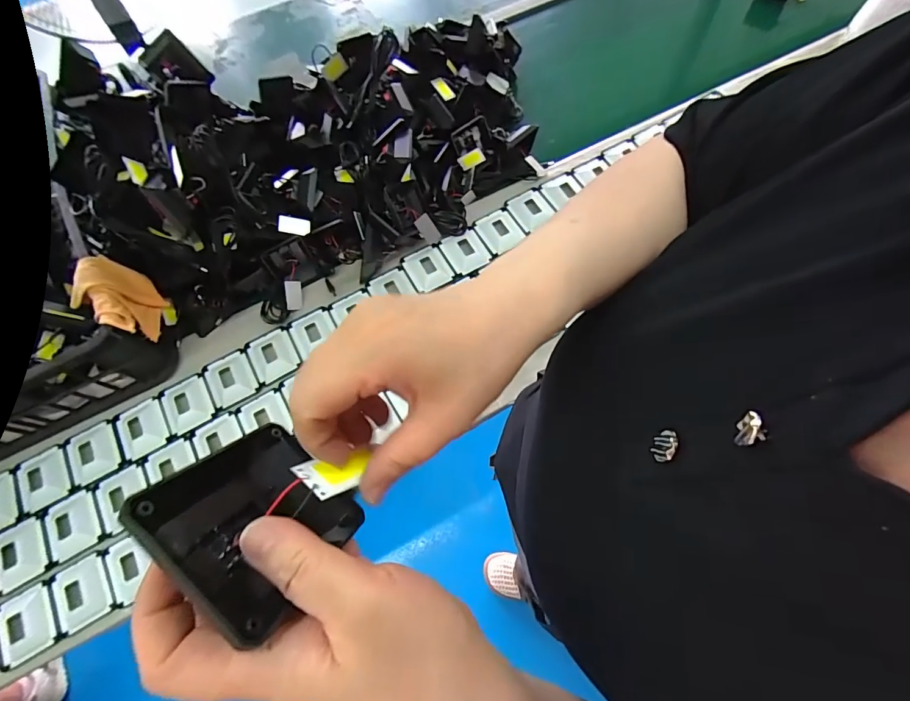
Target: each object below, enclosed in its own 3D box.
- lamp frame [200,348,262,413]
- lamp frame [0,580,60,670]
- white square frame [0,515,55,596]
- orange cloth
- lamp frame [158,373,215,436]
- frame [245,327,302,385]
[{"bbox_3d":[-0.336,0.040,0.641,0.068,0.009,0.077,-29,68,-9],"label":"lamp frame"},{"bbox_3d":[-0.534,0.341,0.533,0.073,0.010,0.075,-28,68,-9],"label":"lamp frame"},{"bbox_3d":[-0.570,0.265,0.563,0.077,0.009,0.085,-33,69,-11],"label":"white square frame"},{"bbox_3d":[-0.448,-0.065,0.587,0.118,0.088,0.082,33,72,16],"label":"orange cloth"},{"bbox_3d":[-0.394,0.076,0.633,0.066,0.010,0.079,-32,69,-11],"label":"lamp frame"},{"bbox_3d":[-0.277,0.004,0.653,0.067,0.010,0.077,-32,69,-11],"label":"frame"}]

